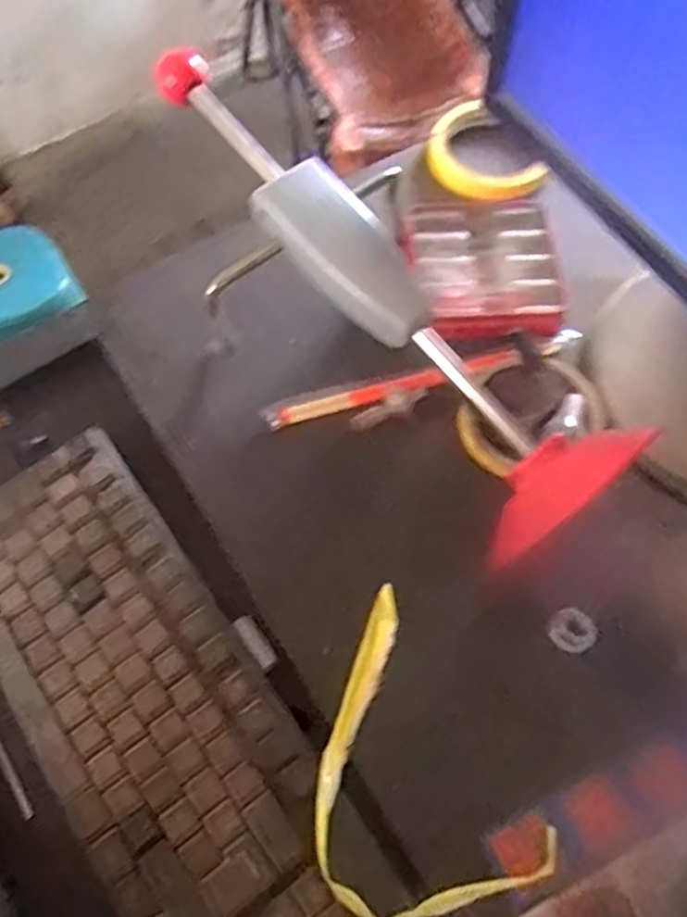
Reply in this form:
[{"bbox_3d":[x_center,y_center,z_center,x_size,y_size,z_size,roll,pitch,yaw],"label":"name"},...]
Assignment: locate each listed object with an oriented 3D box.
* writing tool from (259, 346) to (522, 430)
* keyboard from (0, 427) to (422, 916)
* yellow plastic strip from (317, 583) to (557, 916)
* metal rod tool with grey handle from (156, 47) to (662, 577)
[{"bbox_3d":[0.033,-0.048,0.479,0.173,0.009,0.016,-15,66,-7],"label":"writing tool"},{"bbox_3d":[-0.081,0.171,0.385,0.120,0.014,0.423,-33,69,-15],"label":"keyboard"},{"bbox_3d":[0.024,0.162,0.378,0.106,0.018,0.158,-29,68,-13],"label":"yellow plastic strip"},{"bbox_3d":[0.013,-0.103,0.439,0.079,0.094,0.368,-31,68,-14],"label":"metal rod tool with grey handle"}]

